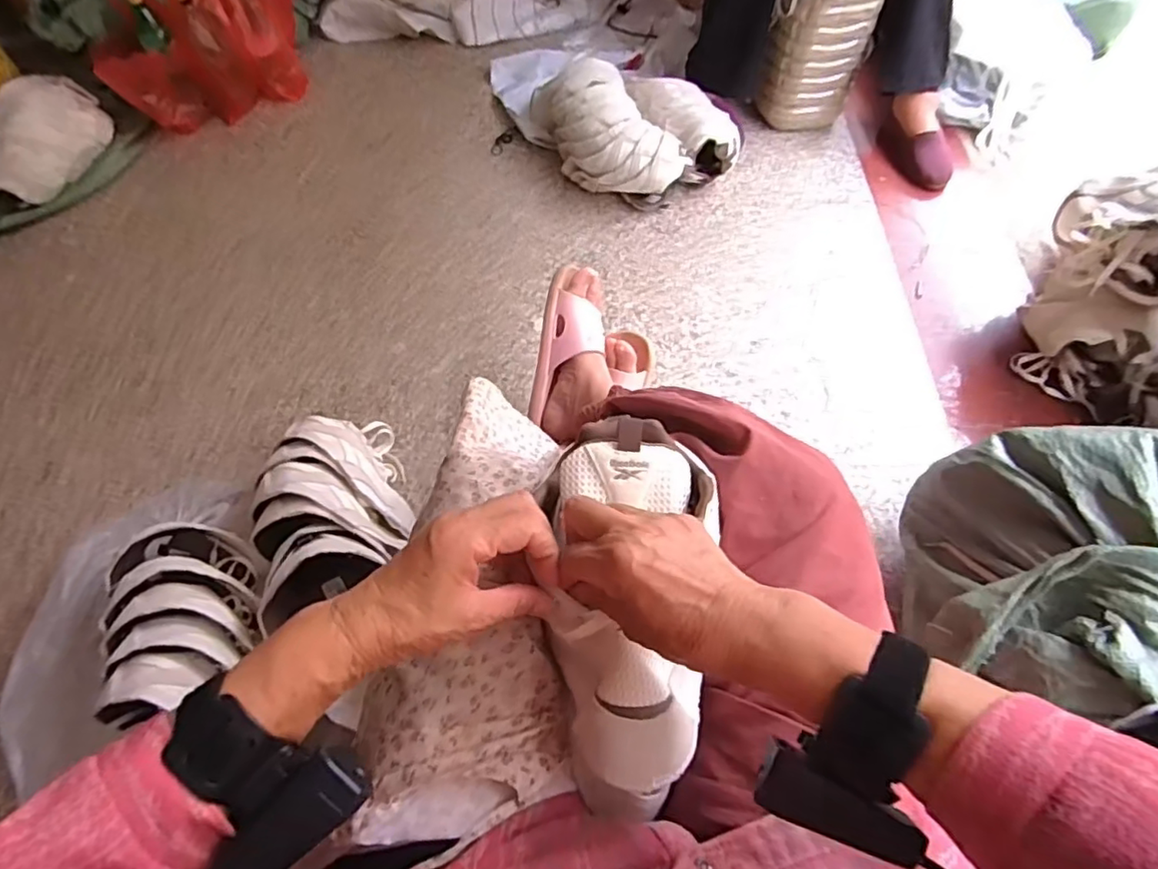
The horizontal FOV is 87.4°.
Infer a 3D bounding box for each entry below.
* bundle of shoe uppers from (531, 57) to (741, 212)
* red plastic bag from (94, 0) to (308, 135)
[{"bbox_3d":[0.105,-0.620,1.221,0.297,0.162,0.378,-22,61,-9],"label":"bundle of shoe uppers"},{"bbox_3d":[-0.818,-0.858,1.333,0.182,0.276,0.417,38,69,22],"label":"red plastic bag"}]

